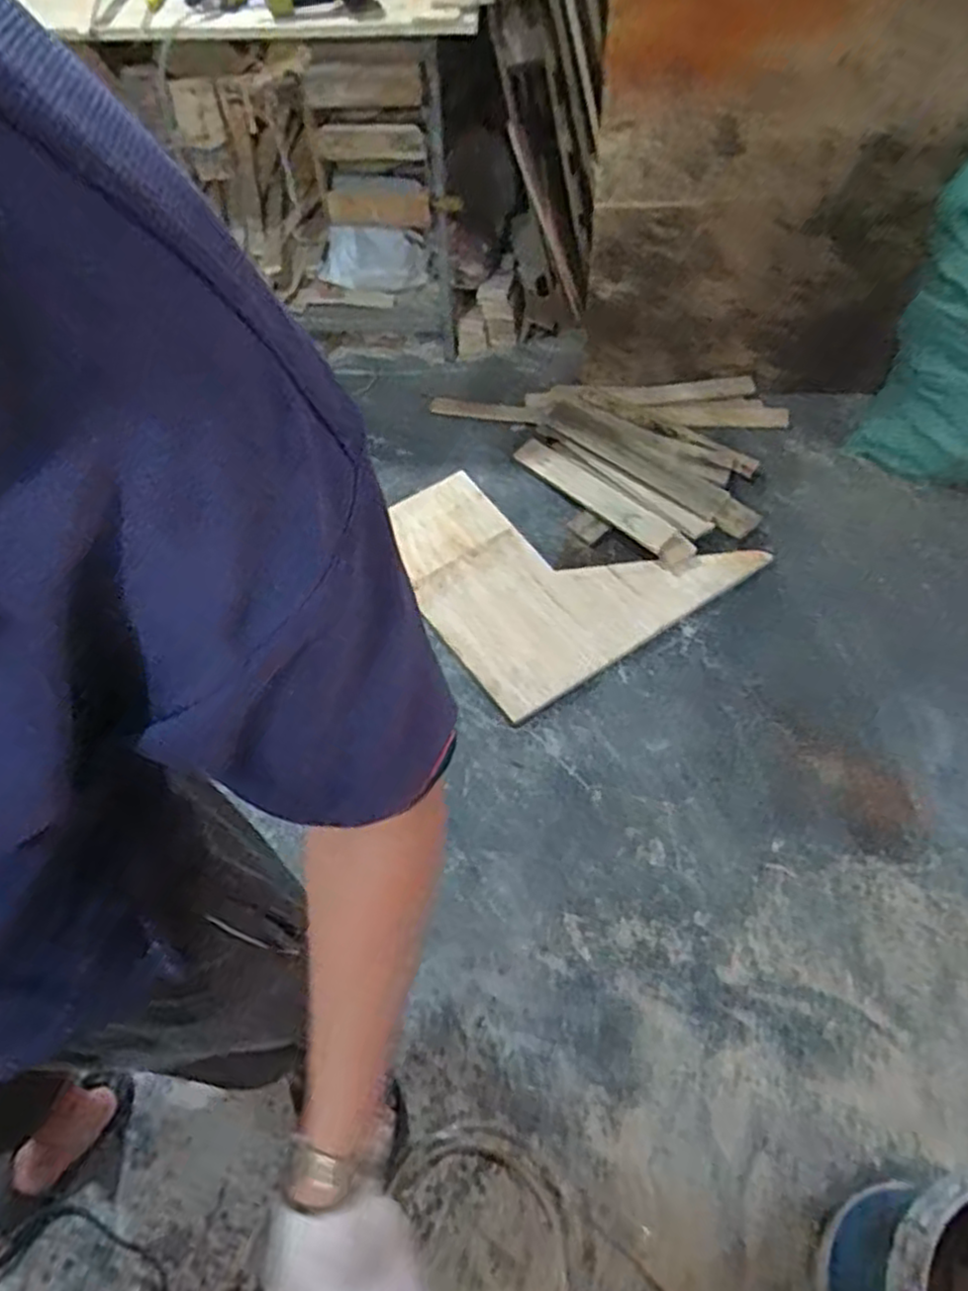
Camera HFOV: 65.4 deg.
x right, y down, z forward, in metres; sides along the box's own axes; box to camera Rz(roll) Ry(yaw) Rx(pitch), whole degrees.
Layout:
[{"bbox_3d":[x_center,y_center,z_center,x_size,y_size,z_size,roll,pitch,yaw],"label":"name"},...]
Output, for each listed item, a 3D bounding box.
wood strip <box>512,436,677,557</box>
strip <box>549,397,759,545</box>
[{"bbox_3d":[0.236,-0.341,1.677,0.436,0.016,0.073,40,91,24],"label":"wood strip"},{"bbox_3d":[0.360,-0.398,1.675,0.547,0.024,0.079,36,86,18],"label":"strip"}]

